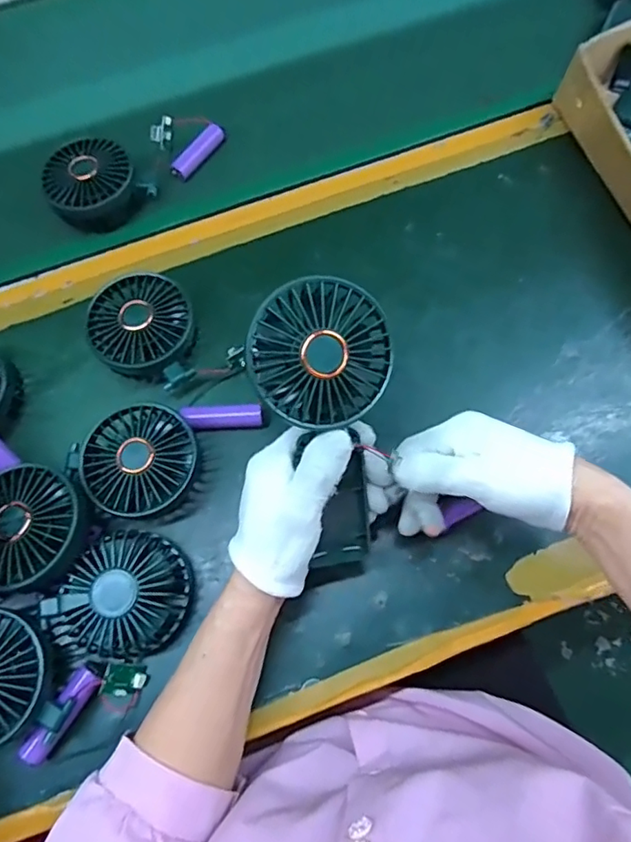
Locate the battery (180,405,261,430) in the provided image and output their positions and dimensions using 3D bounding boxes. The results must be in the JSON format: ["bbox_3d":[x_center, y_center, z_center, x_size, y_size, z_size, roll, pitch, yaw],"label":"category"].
[{"bbox_3d":[-0.078,-0.004,0.448,0.065,0.018,0.018,-4,71,1],"label":"battery"}]

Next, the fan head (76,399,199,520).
[{"bbox_3d":[-0.132,0.032,0.423,0.087,0.044,0.083,-1,69,3],"label":"fan head"}]

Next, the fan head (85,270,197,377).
[{"bbox_3d":[-0.143,-0.079,0.461,0.080,0.041,0.087,-1,71,2],"label":"fan head"}]

